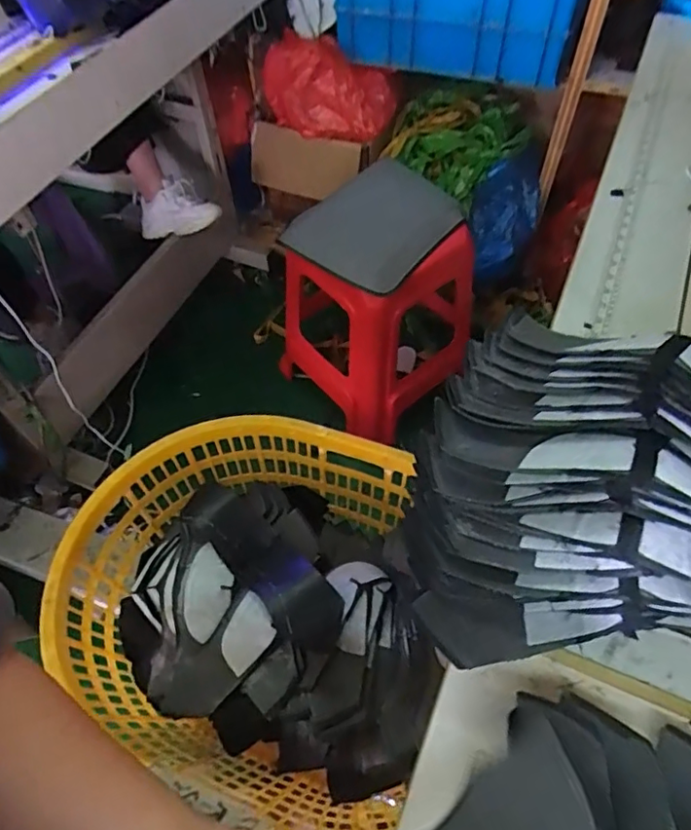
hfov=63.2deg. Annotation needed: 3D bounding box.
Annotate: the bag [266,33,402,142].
[{"bbox_3d":[-0.046,-0.823,1.456,0.358,0.214,0.140,0,56,2],"label":"bag"}]

